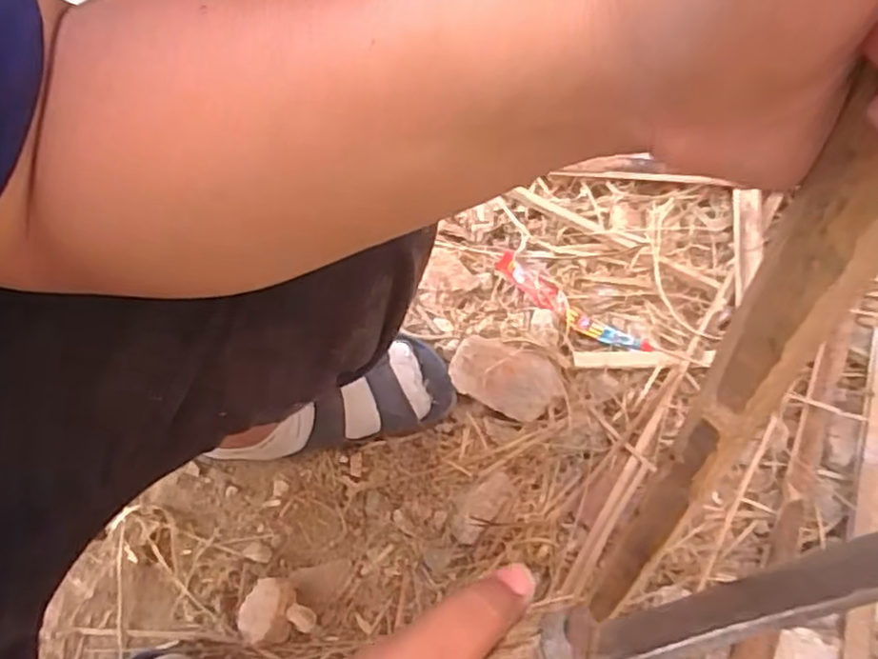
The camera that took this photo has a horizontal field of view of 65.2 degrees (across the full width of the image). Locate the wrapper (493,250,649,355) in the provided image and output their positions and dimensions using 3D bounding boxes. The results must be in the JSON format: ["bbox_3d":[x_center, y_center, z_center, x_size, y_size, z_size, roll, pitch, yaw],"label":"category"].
[{"bbox_3d":[0.136,-0.021,0.726,0.179,0.024,0.032,36,73,7],"label":"wrapper"}]

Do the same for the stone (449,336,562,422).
[{"bbox_3d":[0.067,0.044,0.672,0.107,0.037,0.071,21,72,2],"label":"stone"}]

